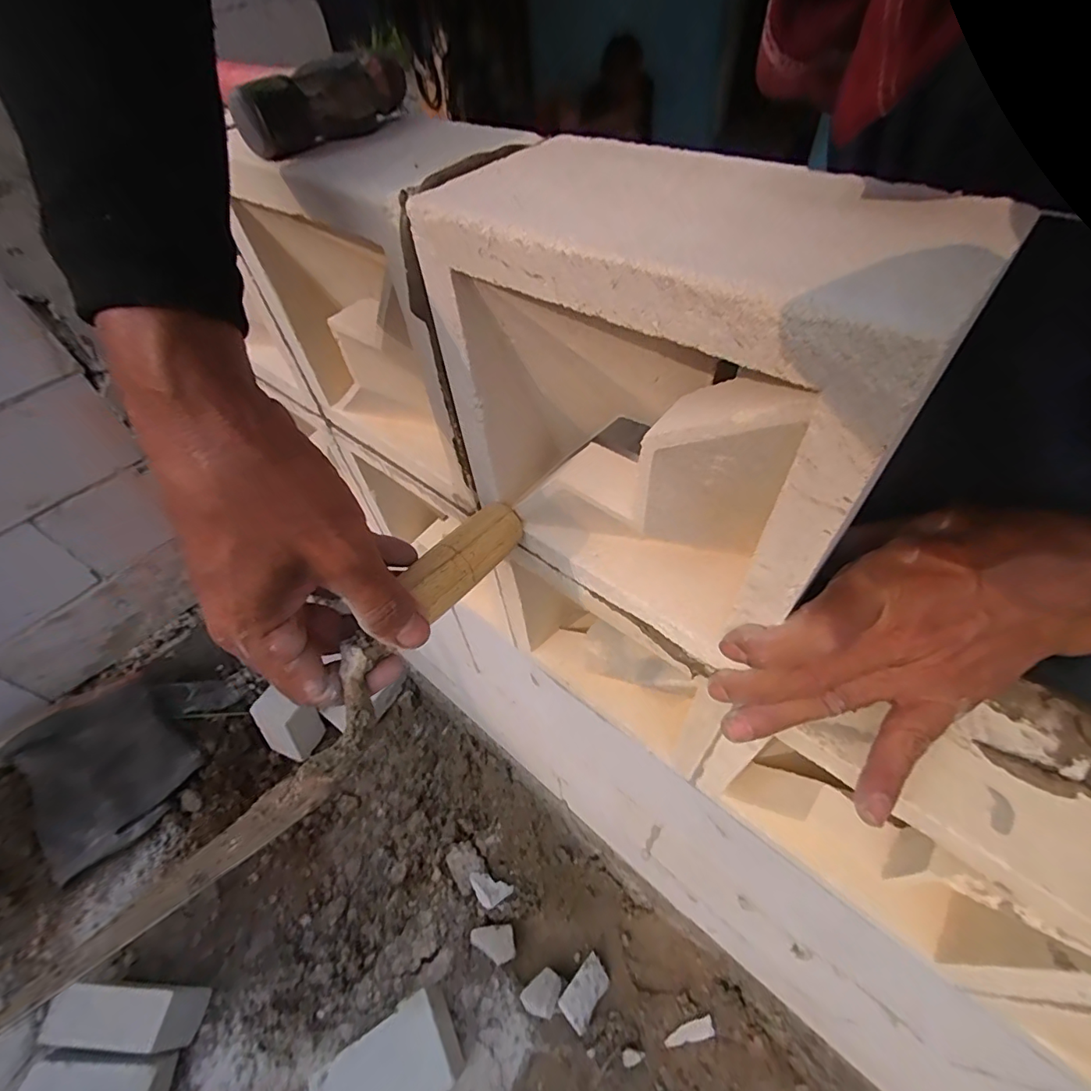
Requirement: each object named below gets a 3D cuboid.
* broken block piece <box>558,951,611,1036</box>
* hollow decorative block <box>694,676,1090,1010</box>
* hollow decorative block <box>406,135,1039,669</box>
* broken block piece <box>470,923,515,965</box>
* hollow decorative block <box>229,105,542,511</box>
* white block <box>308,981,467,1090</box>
[{"bbox_3d":[0.064,0.701,0.794,0.052,0.043,0.087,34,61,28],"label":"broken block piece"},{"bbox_3d":[0.213,0.150,0.302,0.191,0.182,0.087,32,61,27],"label":"hollow decorative block"},{"bbox_3d":[0.052,-0.064,0.245,0.191,0.177,0.089,32,61,27],"label":"hollow decorative block"},{"bbox_3d":[-0.088,0.671,0.849,0.071,0.023,0.051,-8,51,-1],"label":"broken block piece"},{"bbox_3d":[-0.095,-0.151,0.337,0.190,0.193,0.094,33,61,27],"label":"hollow decorative block"},{"bbox_3d":[-0.224,0.744,0.714,0.194,0.077,0.116,-26,54,-15],"label":"white block"}]

